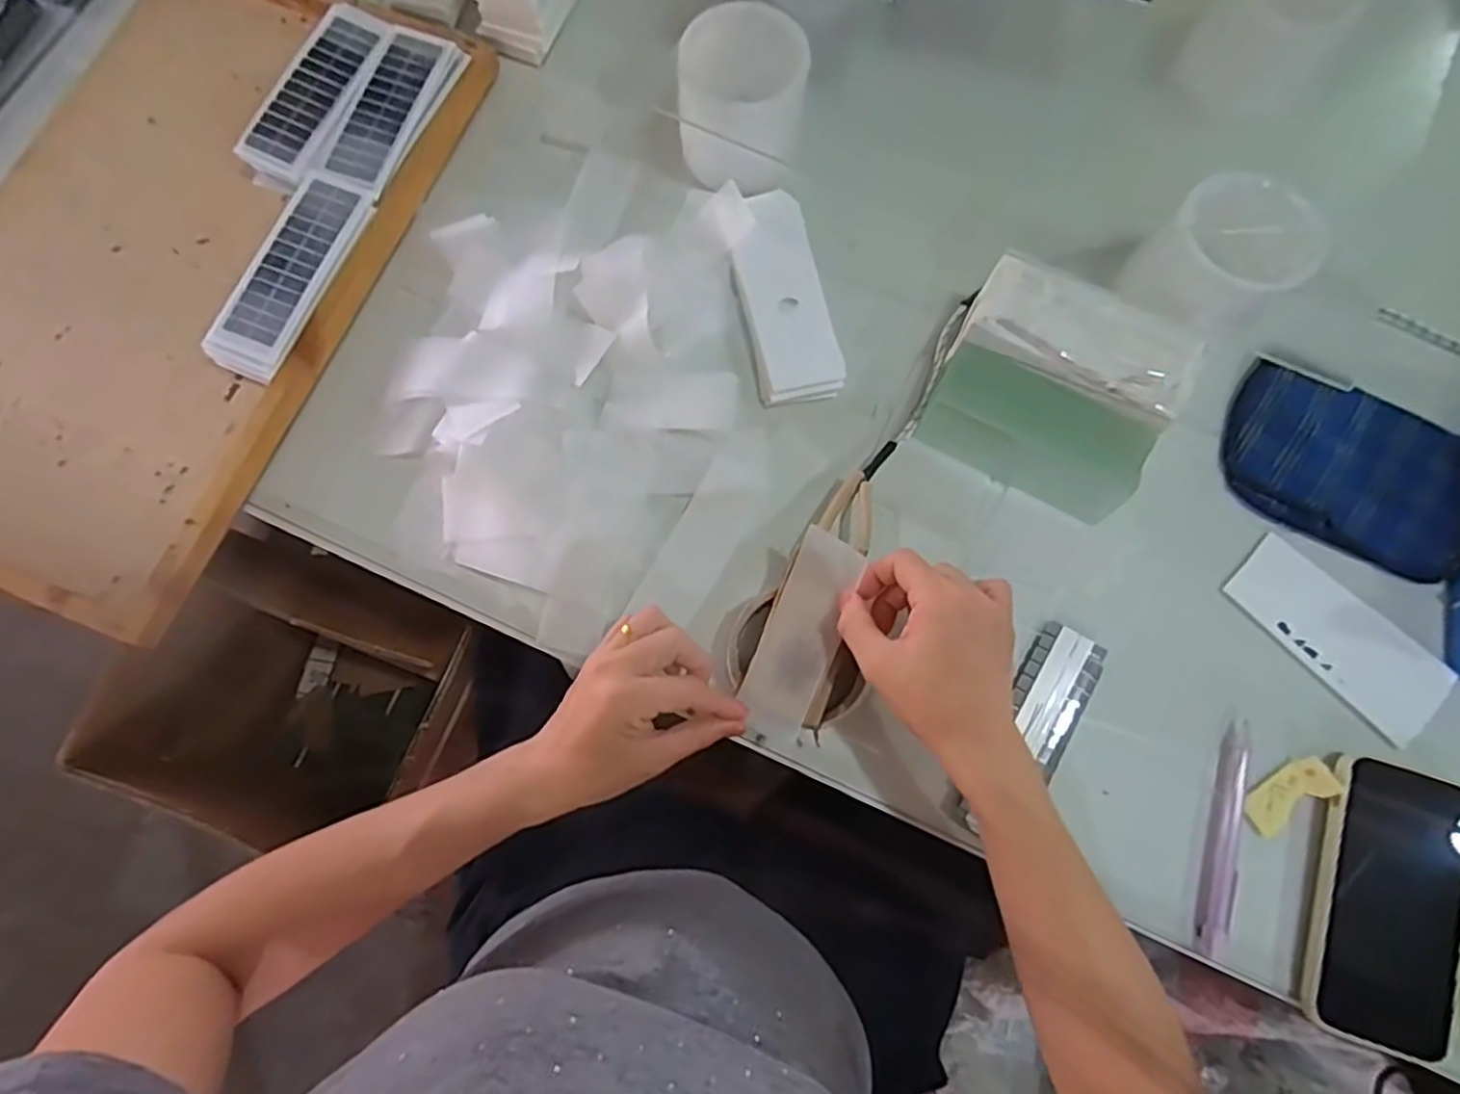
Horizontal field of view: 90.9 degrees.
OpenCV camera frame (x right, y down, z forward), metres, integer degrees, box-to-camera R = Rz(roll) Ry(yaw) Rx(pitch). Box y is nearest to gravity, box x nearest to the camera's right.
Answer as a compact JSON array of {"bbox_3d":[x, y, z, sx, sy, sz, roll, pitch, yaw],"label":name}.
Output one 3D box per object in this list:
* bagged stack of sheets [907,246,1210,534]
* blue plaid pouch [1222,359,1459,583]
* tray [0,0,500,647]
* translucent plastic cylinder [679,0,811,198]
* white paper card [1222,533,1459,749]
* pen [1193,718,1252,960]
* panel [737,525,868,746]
[{"bbox_3d":[0.214,-0.104,0.479,0.140,0.064,0.122,27,79,6],"label":"bagged stack of sheets"},{"bbox_3d":[0.428,-0.056,0.493,0.164,0.022,0.110,25,79,5],"label":"blue plaid pouch"},{"bbox_3d":[-0.416,-0.219,0.513,0.306,0.030,0.493,20,78,5],"label":"tray"},{"bbox_3d":[0.009,-0.313,0.515,0.084,0.082,0.088,0,78,0],"label":"translucent plastic cylinder"},{"bbox_3d":[0.398,0.058,0.470,0.141,0.006,0.059,44,81,9],"label":"white paper card"},{"bbox_3d":[0.307,0.178,0.443,0.017,0.007,0.139,17,78,4],"label":"pen"},{"bbox_3d":[0.044,0.053,0.440,0.044,0.006,0.123,22,86,10],"label":"panel"}]

